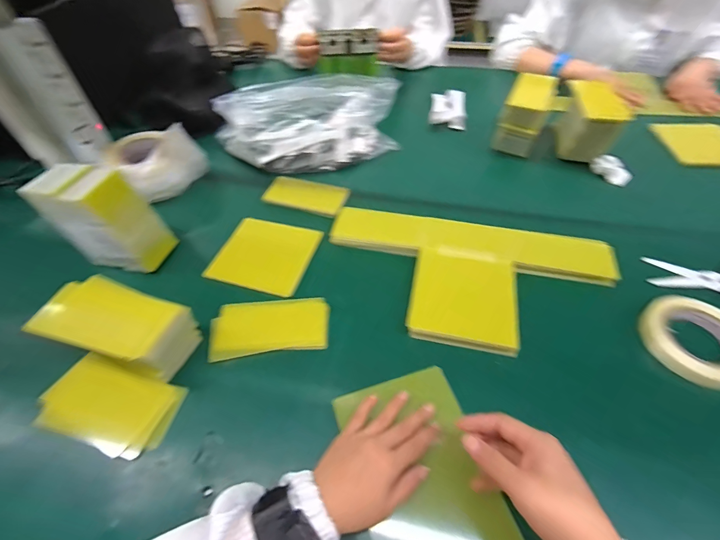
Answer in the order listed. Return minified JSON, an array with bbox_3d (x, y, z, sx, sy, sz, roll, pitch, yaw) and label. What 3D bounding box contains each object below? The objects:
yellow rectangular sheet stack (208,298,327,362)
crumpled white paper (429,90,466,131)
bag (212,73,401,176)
[{"bbox_3d":[-0.122,0.076,0.468,0.154,0.010,0.083,-5,51,-2],"label":"yellow rectangular sheet stack"},{"bbox_3d":[0.211,-0.387,0.829,0.084,0.039,0.147,7,52,8],"label":"crumpled white paper"},{"bbox_3d":[-0.111,-0.305,0.706,0.360,0.126,0.167,-13,52,-8],"label":"bag"}]

